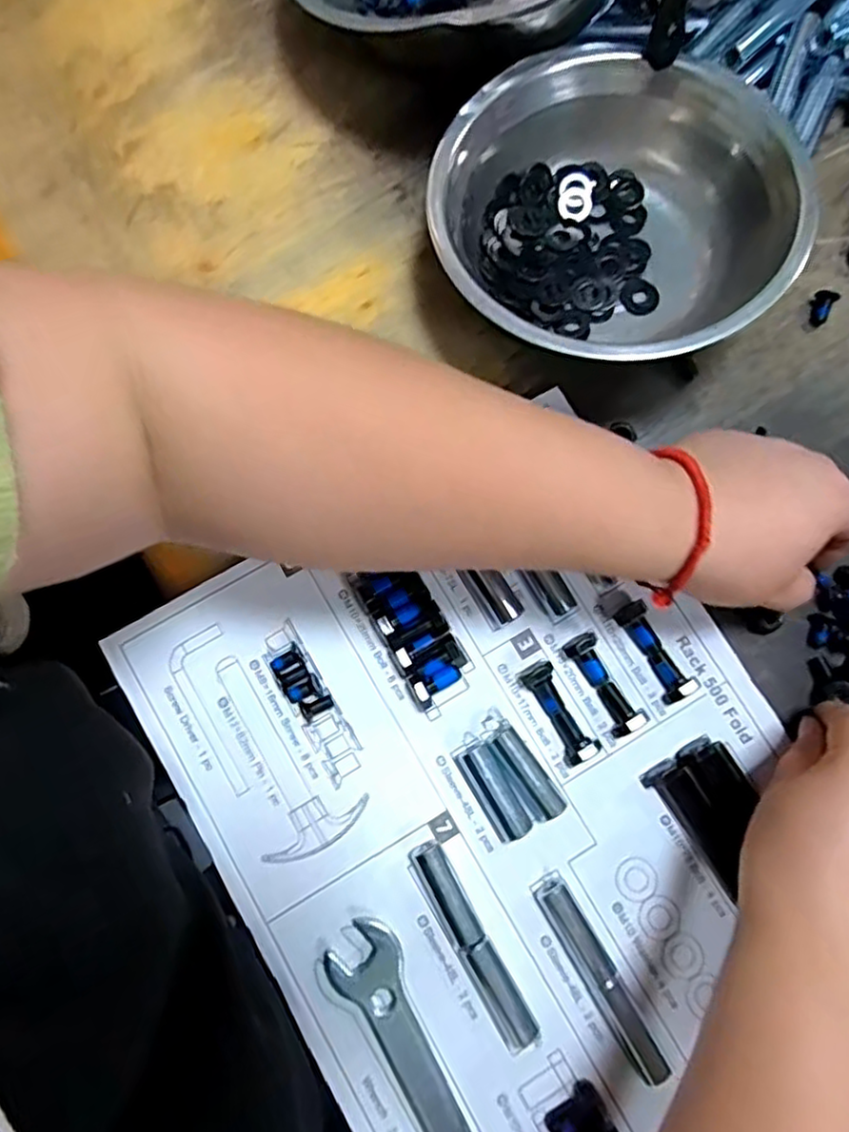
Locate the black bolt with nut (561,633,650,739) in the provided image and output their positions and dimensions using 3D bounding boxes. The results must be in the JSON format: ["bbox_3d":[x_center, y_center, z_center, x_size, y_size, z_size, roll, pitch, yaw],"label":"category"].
[{"bbox_3d":[0.092,0.060,0.348,0.017,0.016,0.055,-31,82,-7],"label":"black bolt with nut"}]

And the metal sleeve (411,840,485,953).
[{"bbox_3d":[0.011,0.157,0.330,0.016,0.016,0.051,-29,82,-6],"label":"metal sleeve"}]

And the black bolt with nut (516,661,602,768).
[{"bbox_3d":[0.067,0.074,0.346,0.018,0.015,0.051,-30,82,-6],"label":"black bolt with nut"}]

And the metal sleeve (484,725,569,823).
[{"bbox_3d":[0.050,0.103,0.341,0.017,0.013,0.048,-34,82,-7],"label":"metal sleeve"}]

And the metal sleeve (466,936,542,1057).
[{"bbox_3d":[0.036,0.203,0.325,0.016,0.013,0.053,-28,81,-6],"label":"metal sleeve"}]

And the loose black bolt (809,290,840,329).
[{"bbox_3d":[0.229,-0.149,0.395,0.012,0.011,0.019,29,80,4],"label":"loose black bolt"}]

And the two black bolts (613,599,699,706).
[{"bbox_3d":[0.119,0.043,0.352,0.016,0.015,0.054,-30,82,-6],"label":"two black bolts"}]

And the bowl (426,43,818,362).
[{"bbox_3d":[0.091,-0.178,0.365,0.173,0.075,0.169,0,80,-1],"label":"bowl"}]

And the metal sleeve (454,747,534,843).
[{"bbox_3d":[0.035,0.112,0.339,0.018,0.014,0.049,-31,82,-7],"label":"metal sleeve"}]

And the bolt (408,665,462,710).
[{"bbox_3d":[0.006,0.059,0.346,0.027,0.016,0.017,-30,82,-6],"label":"bolt"}]

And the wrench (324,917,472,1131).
[{"bbox_3d":[0.001,0.243,0.318,0.034,0.009,0.152,-28,81,-6],"label":"wrench"}]

